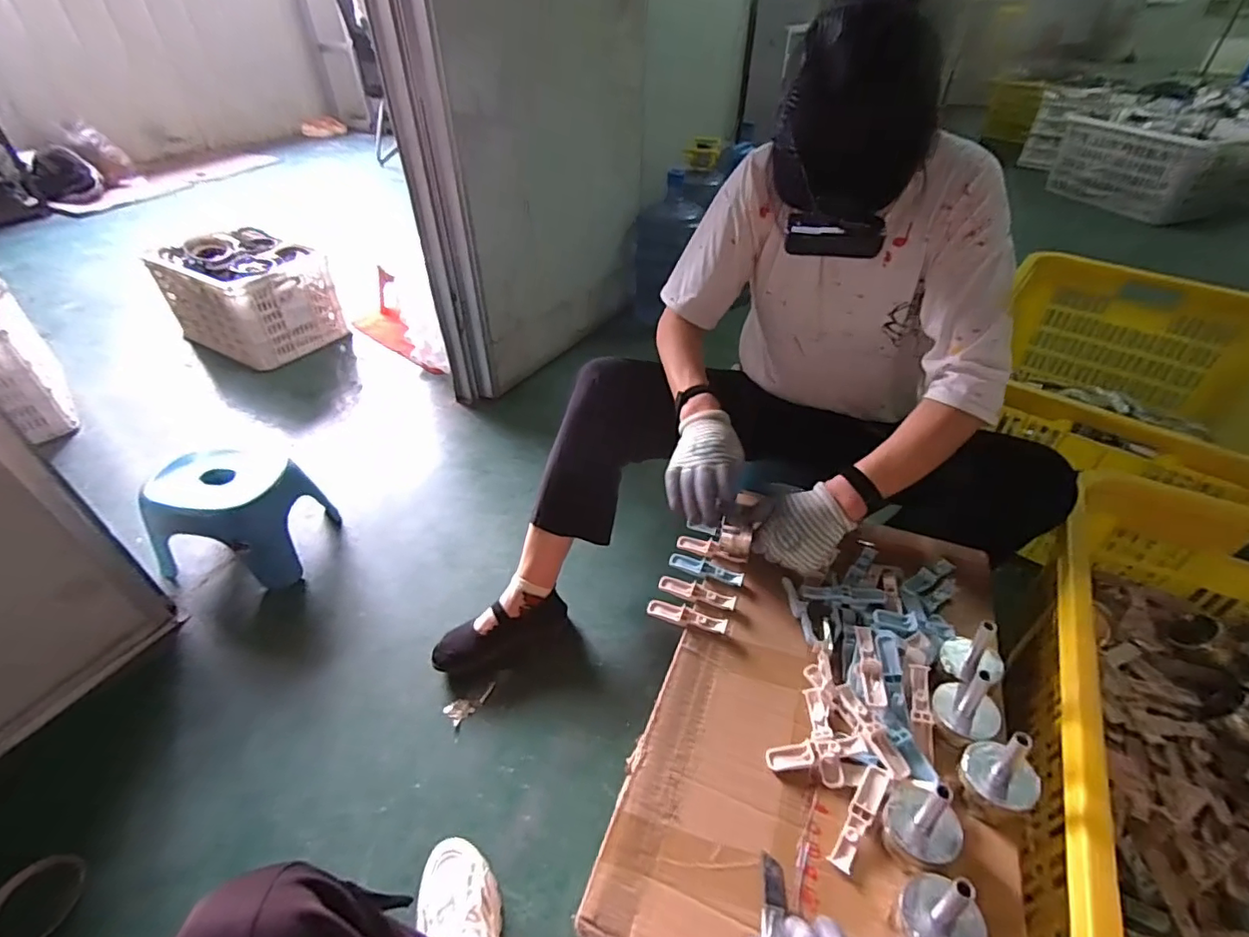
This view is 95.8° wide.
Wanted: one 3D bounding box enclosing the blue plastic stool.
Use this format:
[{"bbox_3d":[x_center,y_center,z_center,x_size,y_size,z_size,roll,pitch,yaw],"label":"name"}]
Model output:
[{"bbox_3d":[-0.718,0.083,1.060,0.218,0.197,0.219,6,42,7],"label":"blue plastic stool"}]

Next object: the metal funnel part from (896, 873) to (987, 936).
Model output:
[{"bbox_3d":[0.244,0.337,0.423,0.056,0.087,0.057,0,42,0],"label":"metal funnel part"}]

